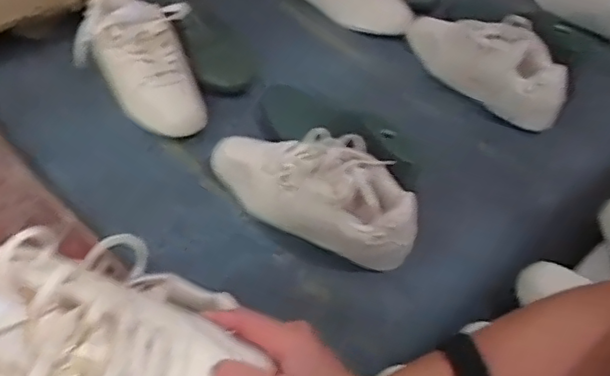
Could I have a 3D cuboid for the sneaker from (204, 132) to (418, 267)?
[{"bbox_3d":[0.008,-0.003,0.699,0.257,0.096,0.108,22,53,14],"label":"sneaker"}]

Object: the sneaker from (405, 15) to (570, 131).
[{"bbox_3d":[0.255,-0.190,0.887,0.262,0.082,0.107,29,55,19],"label":"sneaker"}]

